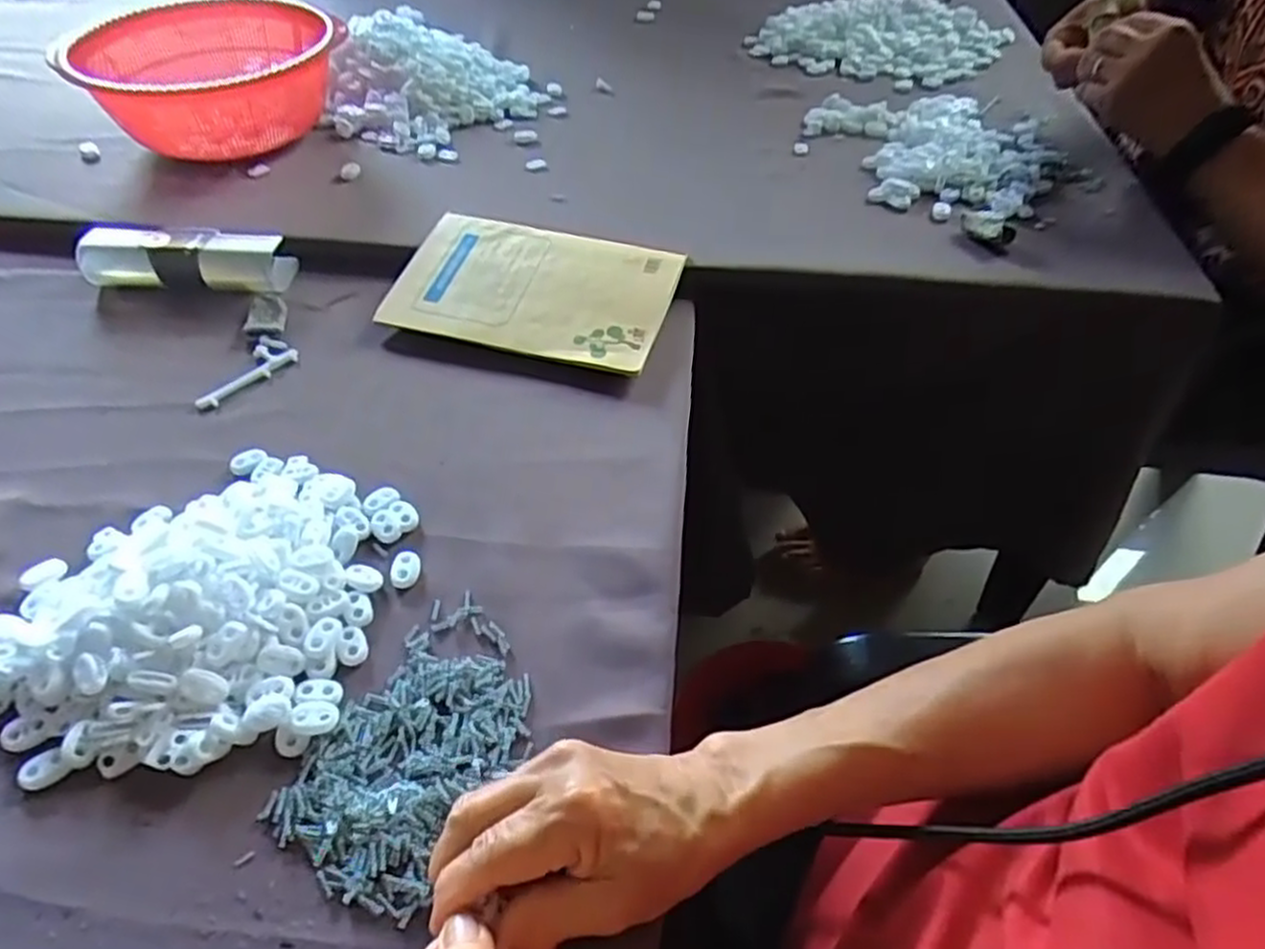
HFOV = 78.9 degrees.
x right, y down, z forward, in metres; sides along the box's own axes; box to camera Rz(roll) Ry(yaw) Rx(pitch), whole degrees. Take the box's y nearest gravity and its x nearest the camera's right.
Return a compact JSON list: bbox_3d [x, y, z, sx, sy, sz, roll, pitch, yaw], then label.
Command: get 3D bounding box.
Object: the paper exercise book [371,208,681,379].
[{"bbox_3d":[-0.075,-0.144,0.585,0.204,0.008,0.132,12,57,12],"label":"paper exercise book"}]

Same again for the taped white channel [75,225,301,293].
[{"bbox_3d":[-0.354,-0.170,0.606,0.157,0.039,0.041,3,48,3],"label":"taped white channel"}]

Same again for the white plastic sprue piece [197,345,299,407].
[{"bbox_3d":[-0.276,-0.073,0.543,0.031,0.007,0.075,33,56,26],"label":"white plastic sprue piece"}]

